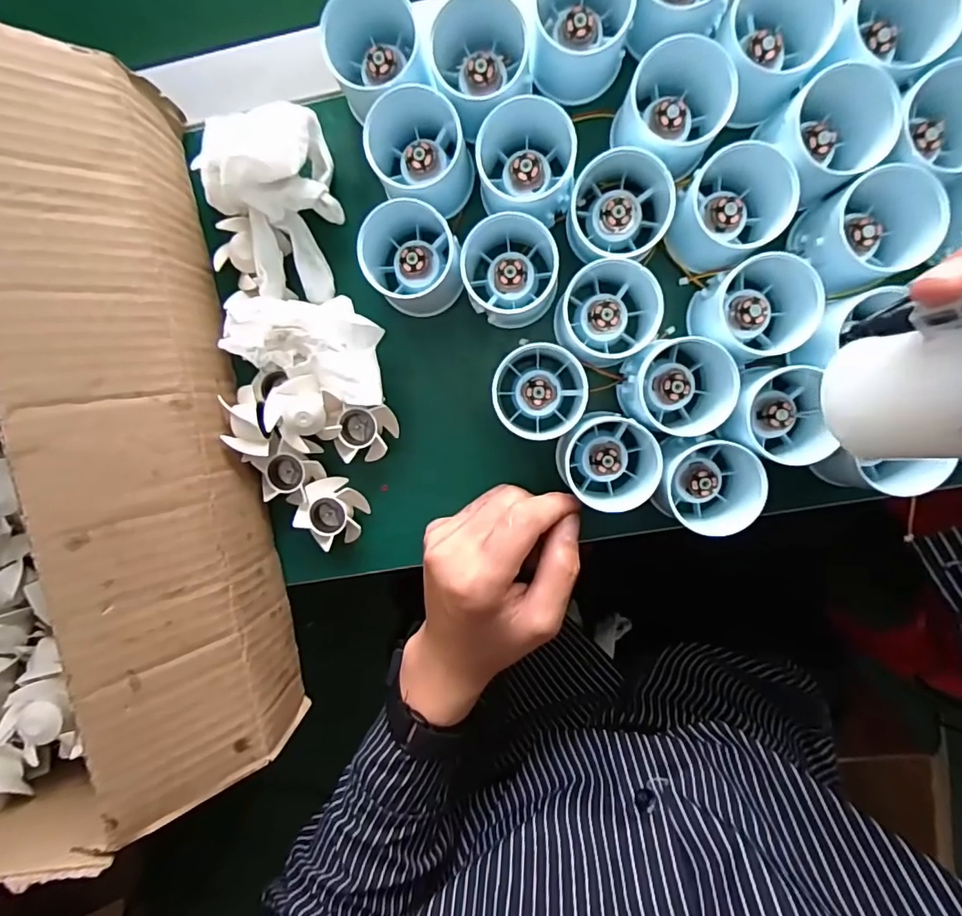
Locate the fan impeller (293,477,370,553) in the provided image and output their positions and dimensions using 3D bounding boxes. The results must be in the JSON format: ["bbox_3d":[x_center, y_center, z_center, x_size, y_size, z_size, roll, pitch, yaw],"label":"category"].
[{"bbox_3d":[-0.096,0.036,0.345,0.041,0.014,0.041,0,96,4],"label":"fan impeller"}]

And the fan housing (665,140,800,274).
[{"bbox_3d":[0.135,-0.137,0.294,0.059,0.047,0.054,0,96,4],"label":"fan housing"}]

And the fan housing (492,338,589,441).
[{"bbox_3d":[0.036,-0.040,0.309,0.054,0.045,0.056,0,96,4],"label":"fan housing"}]

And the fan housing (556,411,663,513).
[{"bbox_3d":[0.075,-0.001,0.310,0.055,0.042,0.054,0,96,4],"label":"fan housing"}]

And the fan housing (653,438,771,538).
[{"bbox_3d":[0.131,0.015,0.305,0.049,0.046,0.048,0,96,4],"label":"fan housing"}]

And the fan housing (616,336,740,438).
[{"bbox_3d":[0.110,-0.041,0.303,0.056,0.047,0.053,-5,96,5],"label":"fan housing"}]

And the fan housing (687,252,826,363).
[{"bbox_3d":[0.153,-0.081,0.298,0.061,0.046,0.058,-12,95,6],"label":"fan housing"}]

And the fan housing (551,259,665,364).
[{"bbox_3d":[0.074,-0.081,0.303,0.058,0.049,0.054,0,96,4],"label":"fan housing"}]

